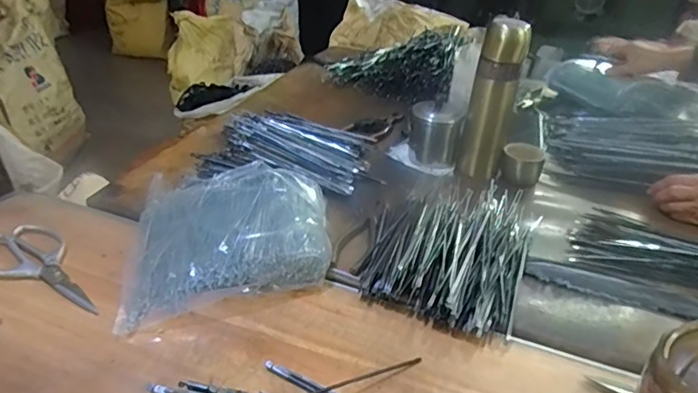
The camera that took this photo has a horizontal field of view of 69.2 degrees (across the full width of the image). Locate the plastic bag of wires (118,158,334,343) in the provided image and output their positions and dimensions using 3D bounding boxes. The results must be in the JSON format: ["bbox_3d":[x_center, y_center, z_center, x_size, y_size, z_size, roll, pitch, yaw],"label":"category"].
[{"bbox_3d":[-0.142,0.044,0.602,0.232,0.059,0.232,-1,32,-7],"label":"plastic bag of wires"}]

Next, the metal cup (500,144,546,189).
[{"bbox_3d":[0.275,-0.051,0.801,0.062,0.047,0.067,2,32,-1],"label":"metal cup"}]

